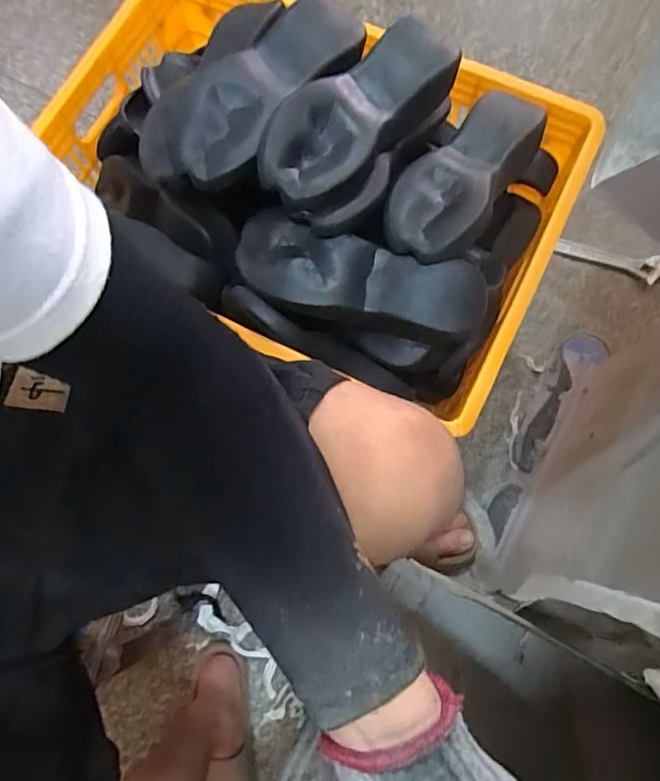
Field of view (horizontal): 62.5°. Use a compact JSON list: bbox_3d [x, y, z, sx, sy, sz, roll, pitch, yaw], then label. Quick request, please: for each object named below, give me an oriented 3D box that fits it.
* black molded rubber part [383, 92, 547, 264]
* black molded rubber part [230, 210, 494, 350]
[{"bbox_3d":[0.161,-0.254,0.640,0.108,0.042,0.288,33,66,10],"label":"black molded rubber part"},{"bbox_3d":[0.029,-0.120,0.615,0.286,0.054,0.095,16,76,6],"label":"black molded rubber part"}]

